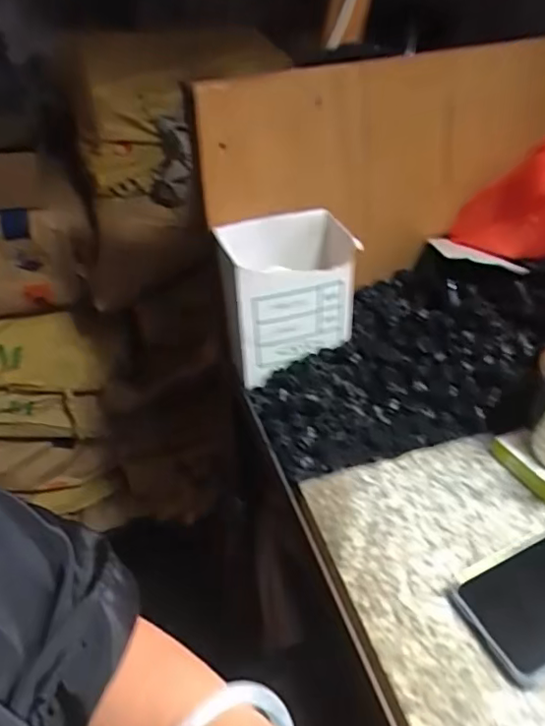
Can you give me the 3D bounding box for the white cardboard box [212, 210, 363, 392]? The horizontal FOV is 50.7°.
[{"bbox_3d":[0.015,-0.067,0.576,0.130,0.138,0.079,-14,36,-14],"label":"white cardboard box"}]

